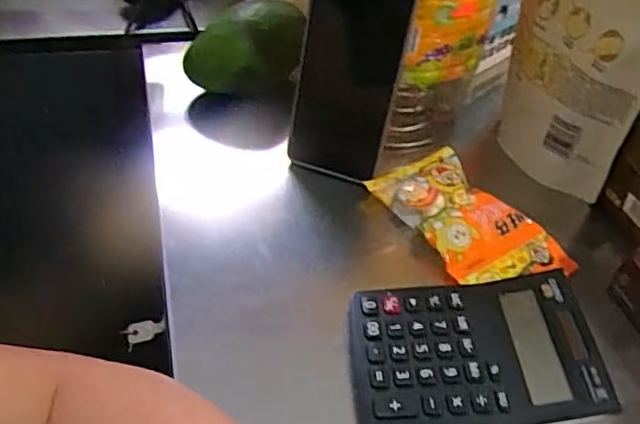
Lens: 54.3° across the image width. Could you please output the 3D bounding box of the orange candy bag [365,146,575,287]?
[{"bbox_3d":[0.109,0.006,0.466,0.083,0.019,0.138,-25,52,-28],"label":"orange candy bag"}]

